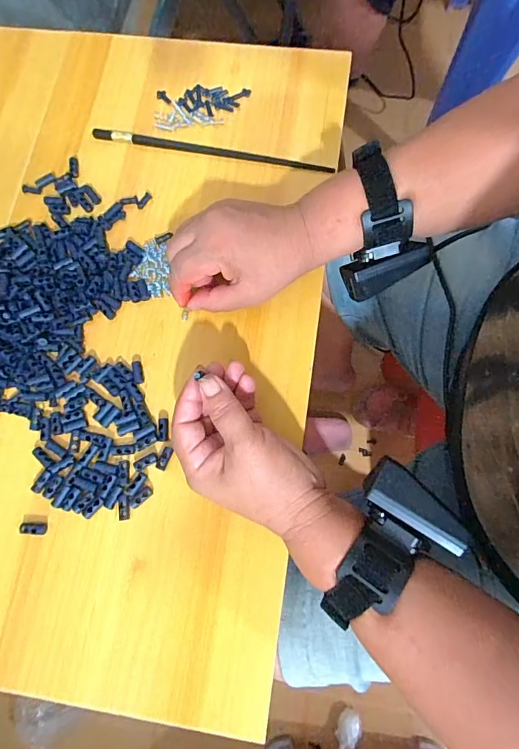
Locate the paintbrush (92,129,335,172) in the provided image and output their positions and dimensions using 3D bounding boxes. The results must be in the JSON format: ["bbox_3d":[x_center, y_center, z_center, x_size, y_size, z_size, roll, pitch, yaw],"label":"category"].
[{"bbox_3d":[-0.045,-0.208,0.387,0.224,0.004,0.011,11,78,4],"label":"paintbrush"}]

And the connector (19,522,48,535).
[{"bbox_3d":[-0.168,0.115,0.311,0.019,0.005,0.008,8,77,-10],"label":"connector"}]

